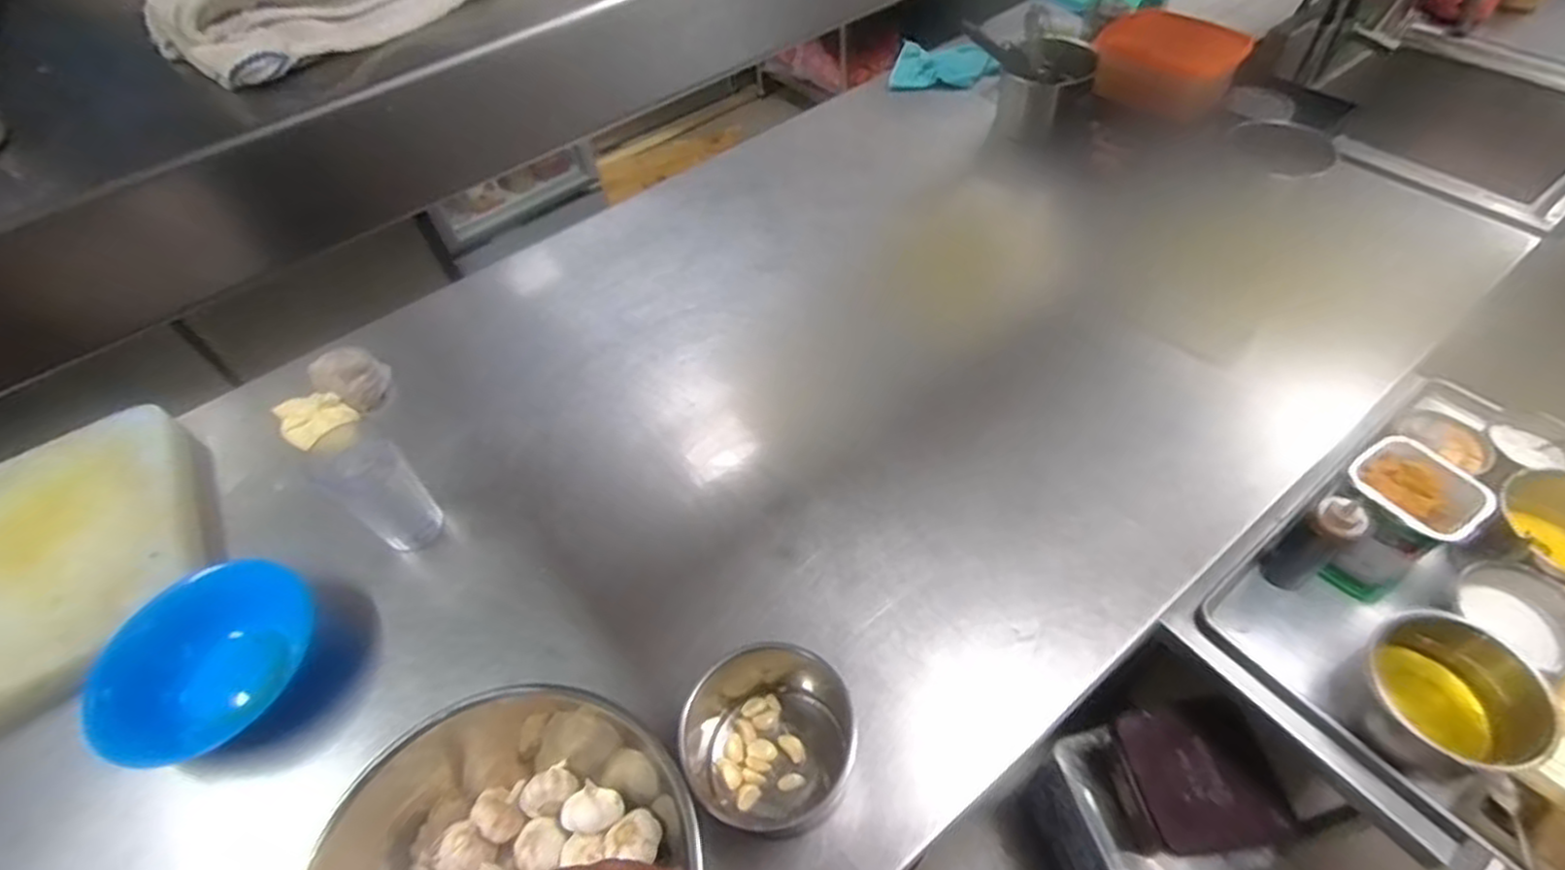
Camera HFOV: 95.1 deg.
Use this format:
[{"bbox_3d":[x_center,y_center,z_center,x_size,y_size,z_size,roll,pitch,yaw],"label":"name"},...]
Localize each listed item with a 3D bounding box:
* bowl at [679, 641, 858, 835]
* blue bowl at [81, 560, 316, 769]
[{"bbox_3d":[-0.013,0.275,0.681,0.160,0.096,0.166,-3,52,4],"label":"bowl"},{"bbox_3d":[-0.642,0.247,0.790,0.190,0.074,0.204,-3,52,3],"label":"blue bowl"}]

